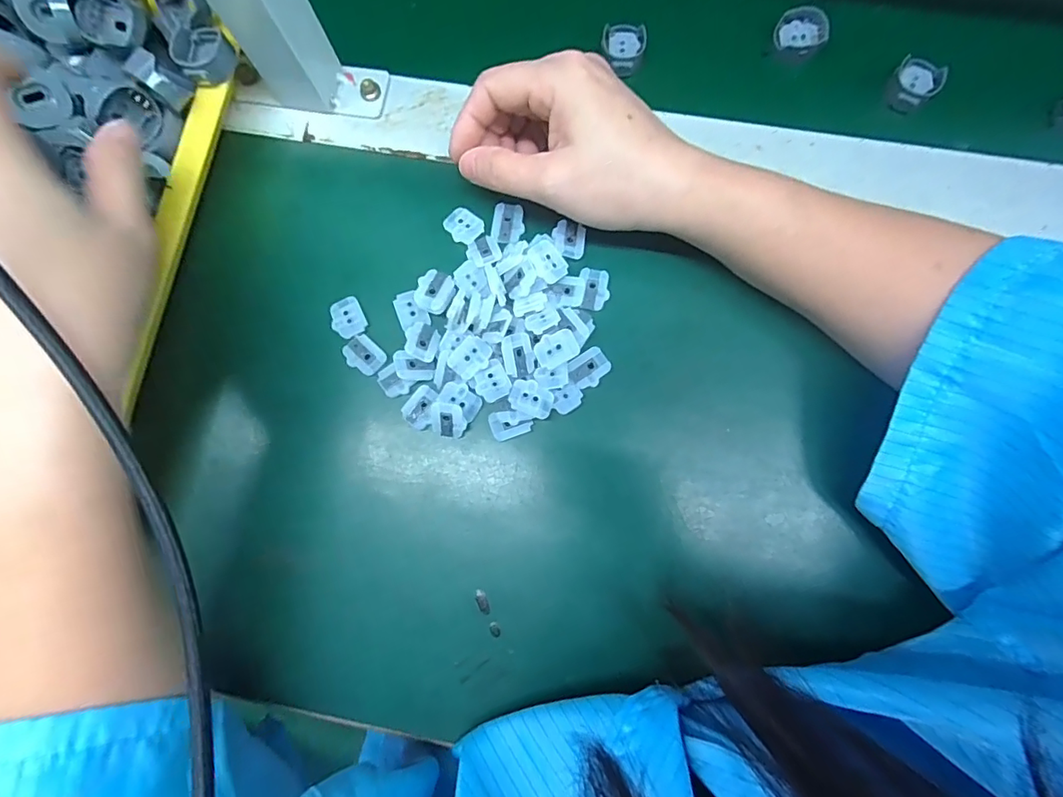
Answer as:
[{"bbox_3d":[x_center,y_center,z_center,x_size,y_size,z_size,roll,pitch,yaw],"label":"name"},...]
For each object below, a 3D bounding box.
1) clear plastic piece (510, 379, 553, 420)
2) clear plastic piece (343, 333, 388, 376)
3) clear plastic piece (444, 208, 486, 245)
[{"bbox_3d":[0.000,0.000,0.251,0.021,0.004,0.017,22,79,3],"label":"clear plastic piece"},{"bbox_3d":[-0.088,-0.023,0.269,0.021,0.004,0.017,43,81,7],"label":"clear plastic piece"},{"bbox_3d":[-0.037,-0.095,0.277,0.018,0.004,0.022,-39,82,-8],"label":"clear plastic piece"}]

